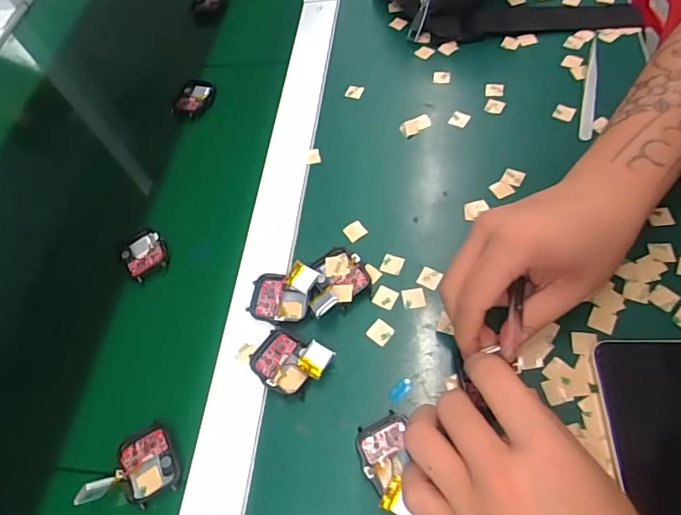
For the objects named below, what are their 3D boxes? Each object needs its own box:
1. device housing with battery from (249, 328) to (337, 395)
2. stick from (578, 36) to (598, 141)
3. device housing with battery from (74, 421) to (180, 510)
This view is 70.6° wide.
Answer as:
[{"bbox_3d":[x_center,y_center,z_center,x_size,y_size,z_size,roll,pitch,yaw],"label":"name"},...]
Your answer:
[{"bbox_3d":[-0.035,0.071,0.327,0.055,0.016,0.038,14,64,16],"label":"device housing with battery"},{"bbox_3d":[0.225,-0.156,0.429,0.012,0.009,0.131,12,64,15],"label":"stick"},{"bbox_3d":[-0.135,0.137,0.307,0.056,0.020,0.045,-30,61,-8],"label":"device housing with battery"}]

